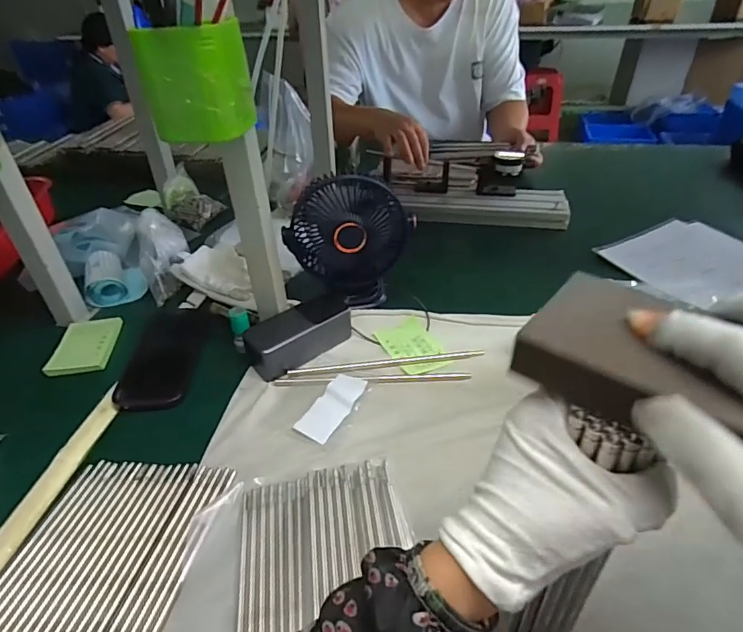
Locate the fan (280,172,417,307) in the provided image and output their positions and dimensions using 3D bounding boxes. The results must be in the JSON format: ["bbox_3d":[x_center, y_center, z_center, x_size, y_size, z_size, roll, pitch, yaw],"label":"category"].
[{"bbox_3d":[-0.030,-0.090,0.622,0.142,0.176,0.085,-21,42,-23],"label":"fan"}]

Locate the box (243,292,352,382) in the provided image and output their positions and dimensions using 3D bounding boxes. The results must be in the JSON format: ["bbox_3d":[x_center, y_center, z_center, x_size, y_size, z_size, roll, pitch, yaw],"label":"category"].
[{"bbox_3d":[-0.088,0.019,0.585,0.135,0.047,0.056,-27,45,-29],"label":"box"}]

